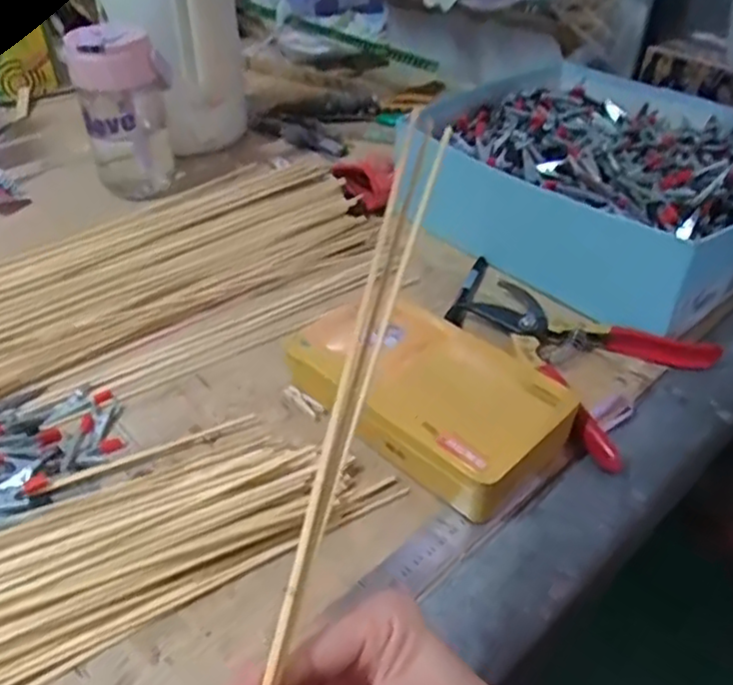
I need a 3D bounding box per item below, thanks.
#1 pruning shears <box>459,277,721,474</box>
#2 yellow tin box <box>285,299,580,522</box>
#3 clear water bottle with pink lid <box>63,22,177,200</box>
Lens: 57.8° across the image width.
[{"bbox_3d":[0.152,0.006,0.505,0.140,0.024,0.167,-31,50,-32],"label":"pruning shears"},{"bbox_3d":[0.042,0.034,0.454,0.113,0.042,0.180,-31,50,-32],"label":"yellow tin box"},{"bbox_3d":[-0.243,-0.231,0.677,0.089,0.161,0.068,-11,42,-15],"label":"clear water bottle with pink lid"}]

